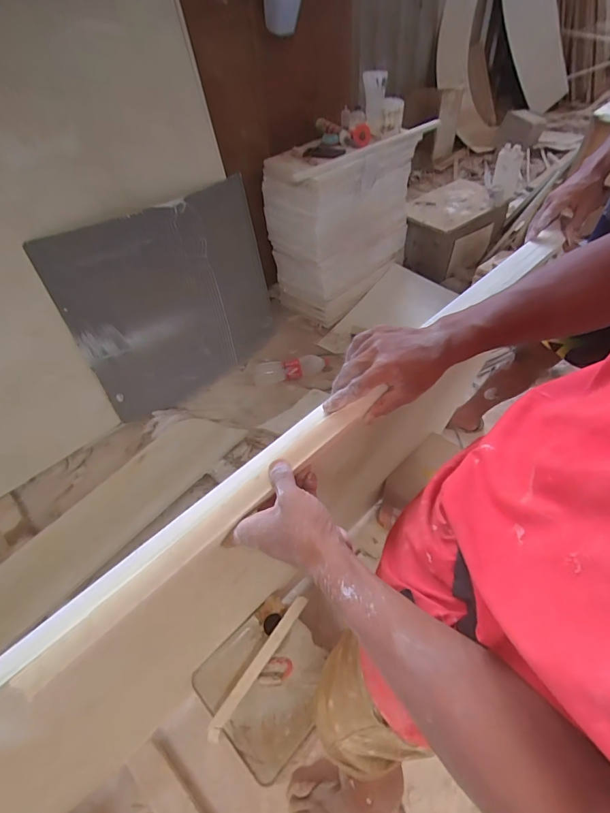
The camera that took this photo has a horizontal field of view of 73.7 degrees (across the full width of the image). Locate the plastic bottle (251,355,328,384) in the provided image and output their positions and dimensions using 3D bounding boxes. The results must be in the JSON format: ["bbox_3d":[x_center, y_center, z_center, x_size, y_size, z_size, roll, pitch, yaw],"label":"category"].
[{"bbox_3d":[-0.059,-0.155,1.680,0.322,0.075,0.088,-8,48,-2],"label":"plastic bottle"}]

